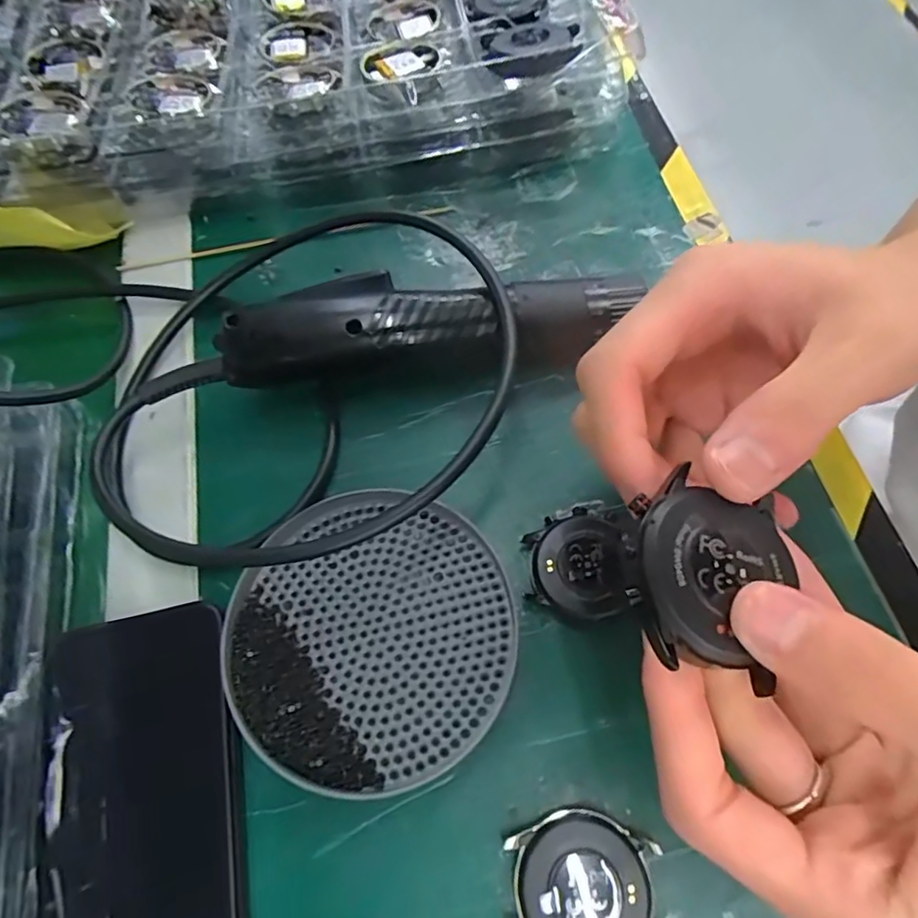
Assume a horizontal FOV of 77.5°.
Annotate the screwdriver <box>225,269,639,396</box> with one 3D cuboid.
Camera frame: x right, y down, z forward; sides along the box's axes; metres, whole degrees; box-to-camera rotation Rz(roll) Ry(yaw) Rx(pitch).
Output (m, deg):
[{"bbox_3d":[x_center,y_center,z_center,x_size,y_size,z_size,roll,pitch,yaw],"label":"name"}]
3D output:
[{"bbox_3d":[-0.013,-0.061,0.275,0.190,0.042,0.034,-5,65,0],"label":"screwdriver"}]

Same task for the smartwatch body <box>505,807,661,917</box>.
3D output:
[{"bbox_3d":[0.042,0.146,0.194,0.048,0.013,0.045,-2,65,2],"label":"smartwatch body"}]

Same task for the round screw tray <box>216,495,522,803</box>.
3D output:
[{"bbox_3d":[-0.035,0.068,0.233,0.110,0.016,0.113,-1,65,2],"label":"round screw tray"}]

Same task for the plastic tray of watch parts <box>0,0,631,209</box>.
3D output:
[{"bbox_3d":[-0.147,-0.292,0.378,0.445,0.060,0.314,-11,65,-2],"label":"plastic tray of watch parts"}]

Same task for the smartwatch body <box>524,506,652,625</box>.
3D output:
[{"bbox_3d":[0.052,0.042,0.238,0.045,0.008,0.047,-3,65,2],"label":"smartwatch body"}]

